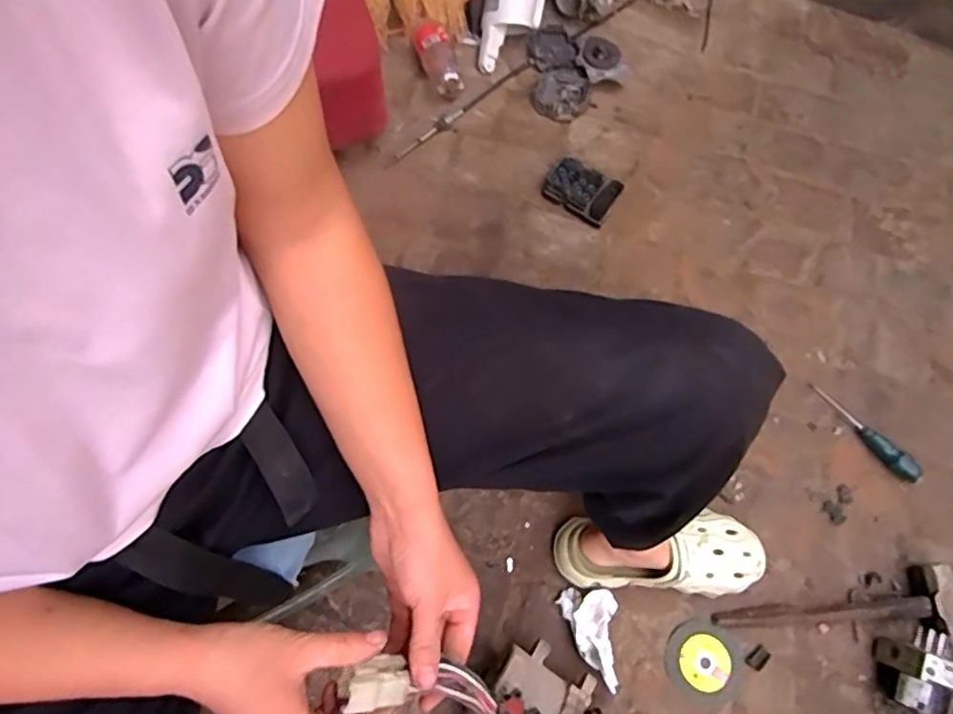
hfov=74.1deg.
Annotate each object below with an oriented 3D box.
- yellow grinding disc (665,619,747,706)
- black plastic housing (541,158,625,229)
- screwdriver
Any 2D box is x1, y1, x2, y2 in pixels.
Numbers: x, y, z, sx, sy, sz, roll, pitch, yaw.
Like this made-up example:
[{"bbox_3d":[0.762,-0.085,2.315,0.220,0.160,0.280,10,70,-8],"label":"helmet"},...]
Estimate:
[{"bbox_3d":[0.299,0.399,0.827,0.096,0.008,0.100,1,67,-3],"label":"yellow grinding disc"},{"bbox_3d":[0.179,-0.292,1.093,0.129,0.049,0.084,30,68,11],"label":"black plastic housing"},{"bbox_3d":[0.589,0.112,0.958,0.029,0.025,0.190,-36,74,-18],"label":"screwdriver"}]

